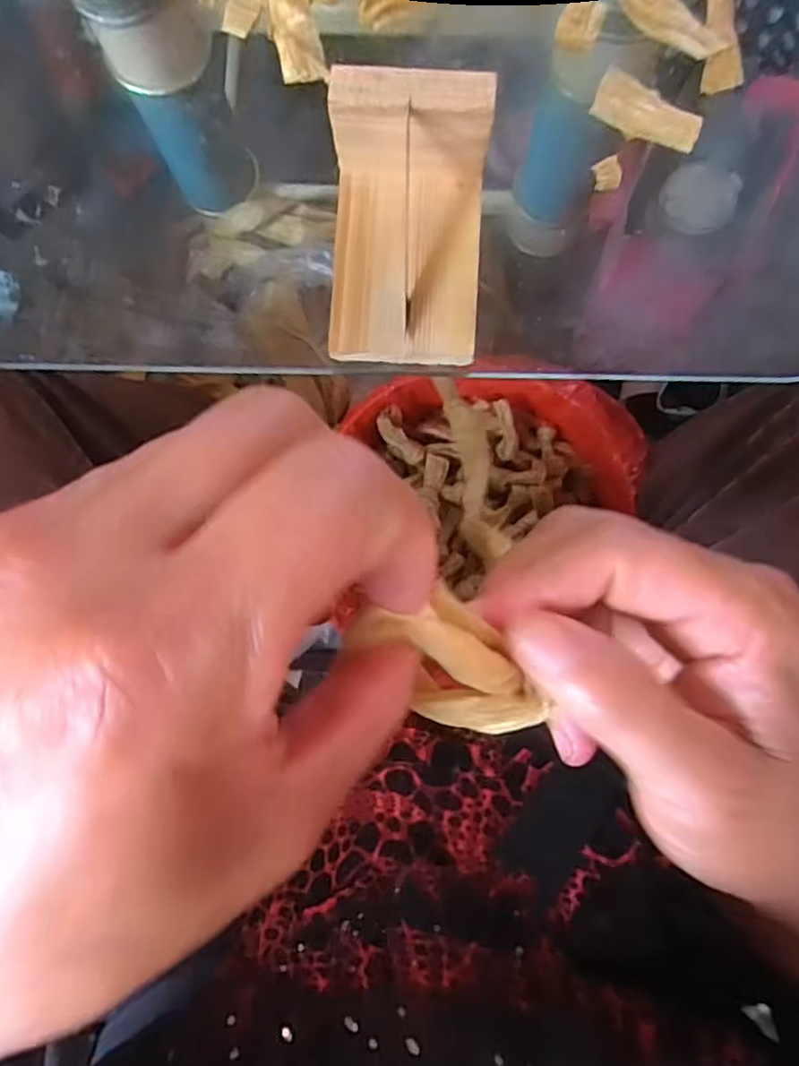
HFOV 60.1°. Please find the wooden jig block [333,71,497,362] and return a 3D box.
[{"bbox_3d":[0.003,-0.146,0.328,0.073,0.057,0.112,3,85,2],"label":"wooden jig block"}]

